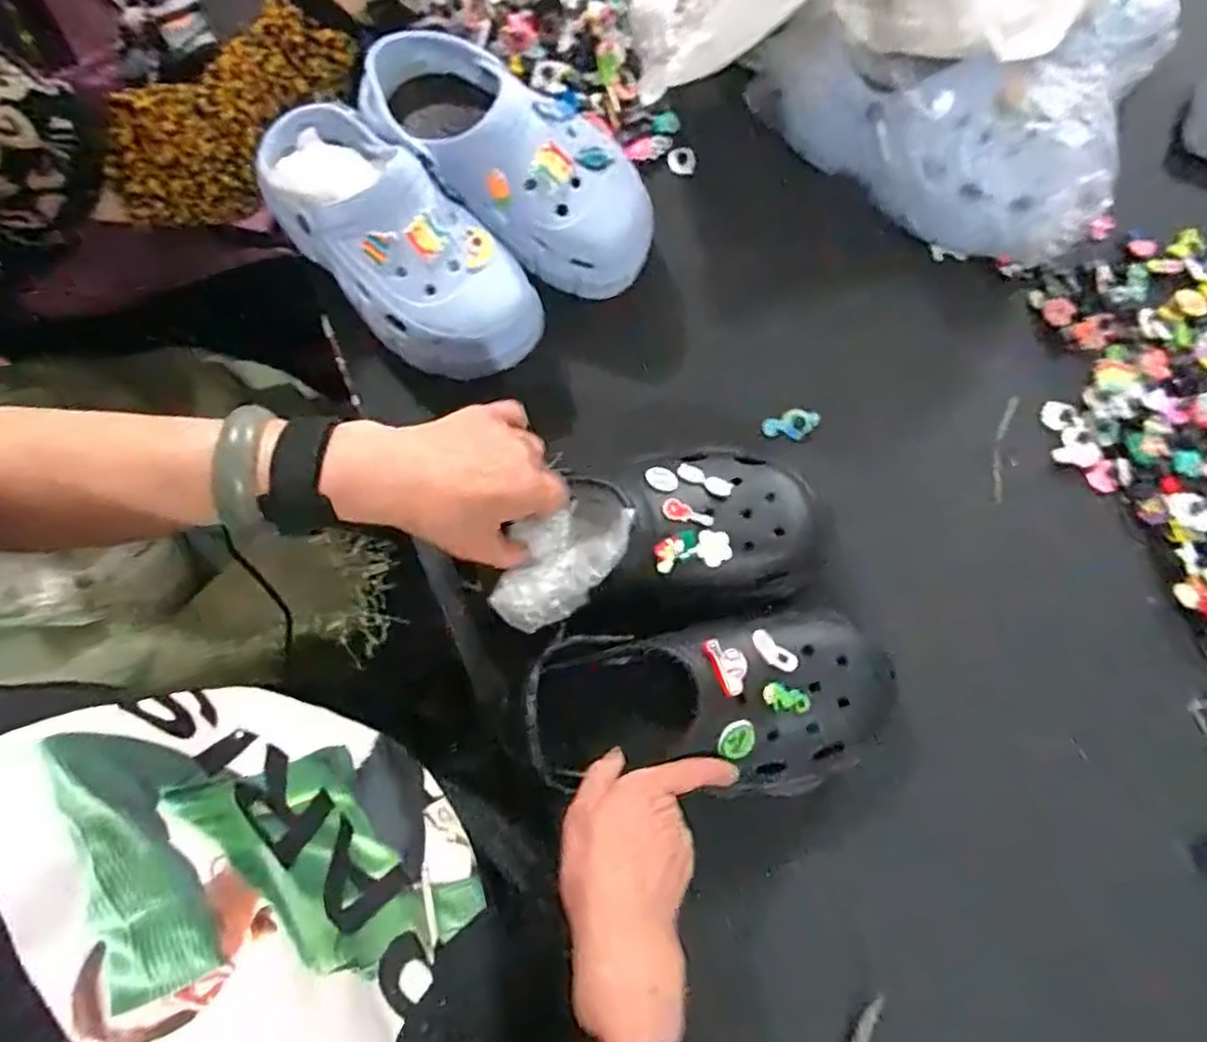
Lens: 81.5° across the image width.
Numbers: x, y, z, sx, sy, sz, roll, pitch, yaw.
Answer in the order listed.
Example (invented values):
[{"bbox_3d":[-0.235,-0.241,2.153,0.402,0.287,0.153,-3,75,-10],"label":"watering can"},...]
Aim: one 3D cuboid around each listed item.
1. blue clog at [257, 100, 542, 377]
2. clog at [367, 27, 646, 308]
[{"bbox_3d":[-0.160,-0.214,0.537,0.107,0.084,0.240,-43,81,-8],"label":"blue clog"},{"bbox_3d":[-0.076,-0.281,0.548,0.256,0.108,0.107,41,81,8],"label":"clog"}]

